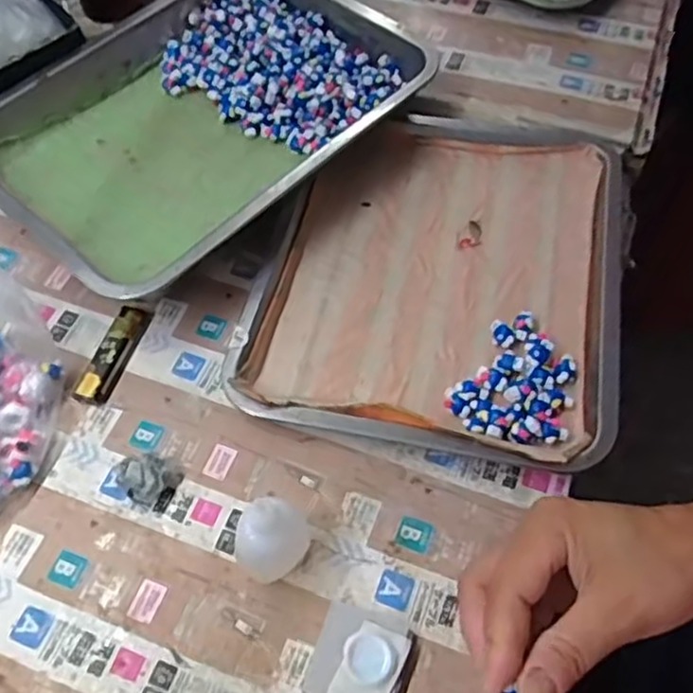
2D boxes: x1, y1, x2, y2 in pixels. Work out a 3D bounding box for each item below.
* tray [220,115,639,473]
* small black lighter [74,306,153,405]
[{"bbox_3d":[0.074,-0.057,0.536,0.260,0.038,0.298,11,58,8],"label":"tray"},{"bbox_3d":[-0.171,0.004,0.514,0.021,0.012,0.085,13,58,9],"label":"small black lighter"}]

